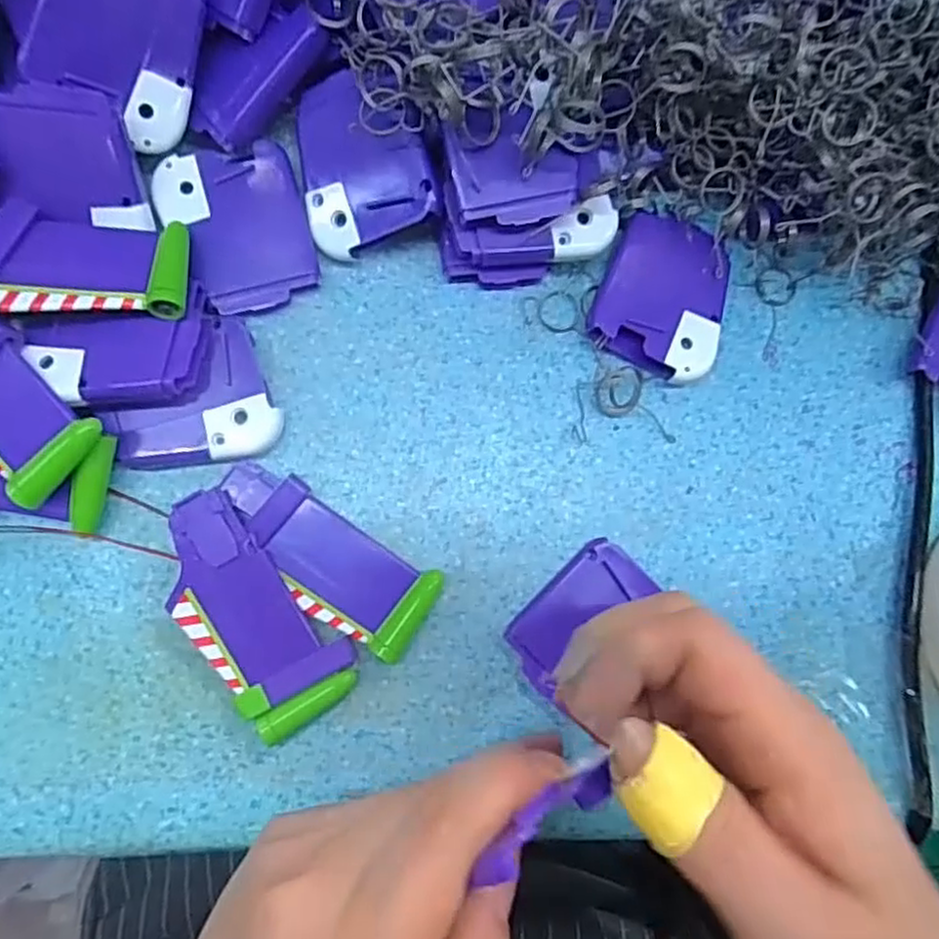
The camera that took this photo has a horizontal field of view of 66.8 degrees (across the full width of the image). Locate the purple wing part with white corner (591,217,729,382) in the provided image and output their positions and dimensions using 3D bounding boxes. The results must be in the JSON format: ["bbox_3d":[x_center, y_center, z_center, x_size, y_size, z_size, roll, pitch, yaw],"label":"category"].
[{"bbox_3d":[0.078,-0.069,0.287,0.050,0.015,0.059,22,84,-4],"label":"purple wing part with white corner"}]

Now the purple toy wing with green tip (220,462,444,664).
[{"bbox_3d":[-0.055,0.033,0.266,0.087,0.012,0.036,34,83,-3],"label":"purple toy wing with green tip"}]

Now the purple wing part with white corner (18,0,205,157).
[{"bbox_3d":[-0.117,-0.149,0.244,0.051,0.006,0.060,19,105,-36],"label":"purple wing part with white corner"}]

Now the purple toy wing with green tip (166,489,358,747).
[{"bbox_3d":[-0.080,0.052,0.258,0.040,0.015,0.088,-36,90,-7],"label":"purple toy wing with green tip"}]

